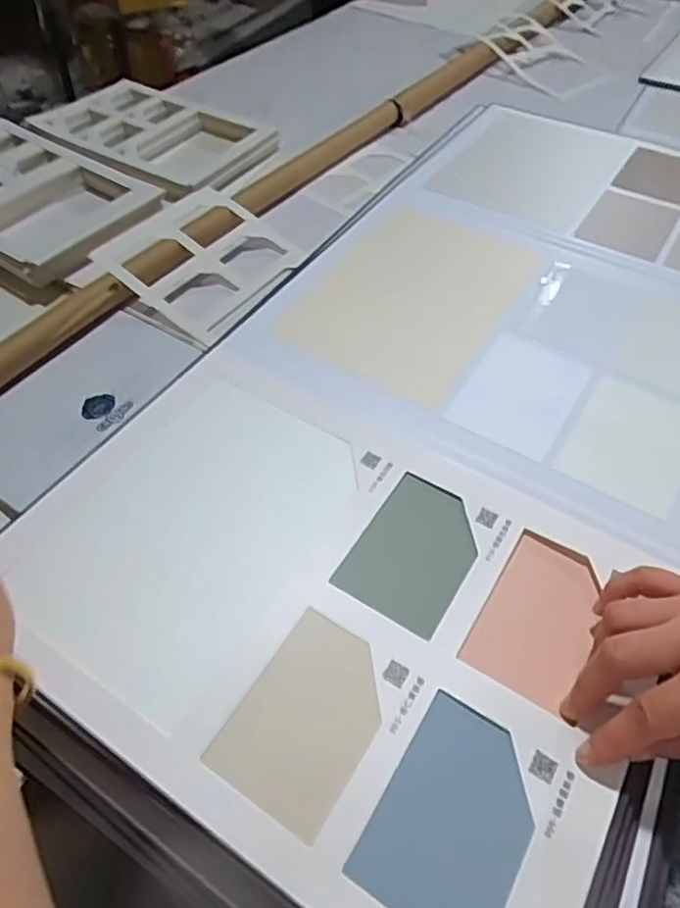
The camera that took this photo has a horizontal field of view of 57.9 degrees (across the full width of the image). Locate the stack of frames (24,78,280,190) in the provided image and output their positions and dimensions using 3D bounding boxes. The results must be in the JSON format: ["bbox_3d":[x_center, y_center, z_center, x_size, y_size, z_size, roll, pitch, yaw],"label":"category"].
[{"bbox_3d":[-0.333,-0.609,1.157,0.398,0.042,0.301,24,54,16],"label":"stack of frames"}]

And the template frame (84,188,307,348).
[{"bbox_3d":[-0.205,-0.298,0.932,0.205,0.022,0.250,38,58,-1],"label":"template frame"}]

